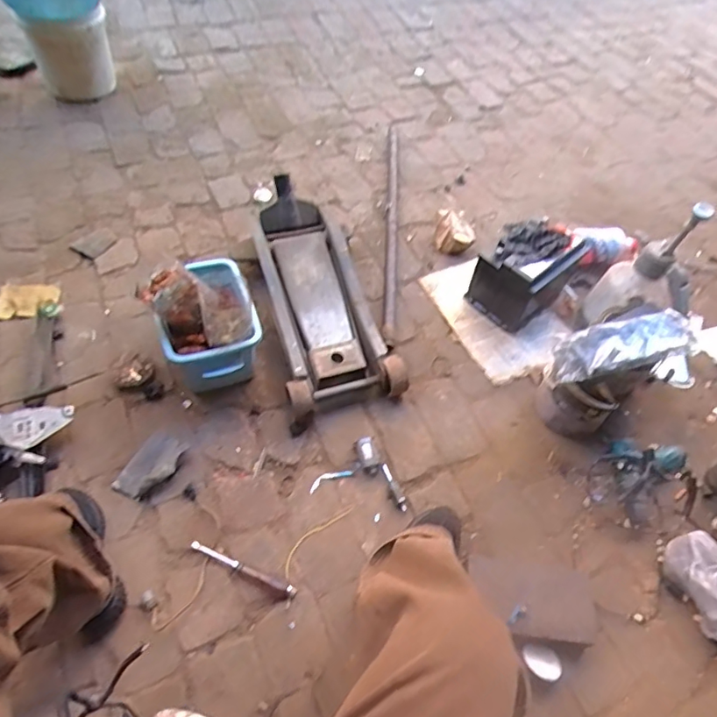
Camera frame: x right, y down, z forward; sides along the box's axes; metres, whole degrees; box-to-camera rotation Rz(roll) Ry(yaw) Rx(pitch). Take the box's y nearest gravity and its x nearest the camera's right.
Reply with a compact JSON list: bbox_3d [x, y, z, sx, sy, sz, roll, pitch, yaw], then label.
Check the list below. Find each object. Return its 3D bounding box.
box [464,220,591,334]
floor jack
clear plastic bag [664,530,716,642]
[{"bbox_3d":[0.420,-0.226,1.300,0.221,0.218,0.174,-38,65,-24],"label":"box"},{"bbox_3d":[-0.124,-0.140,1.231,0.263,0.177,0.579,-18,60,-17],"label":"floor jack"},{"bbox_3d":[0.649,0.422,0.935,0.083,0.101,0.198,-23,61,-19],"label":"clear plastic bag"}]

